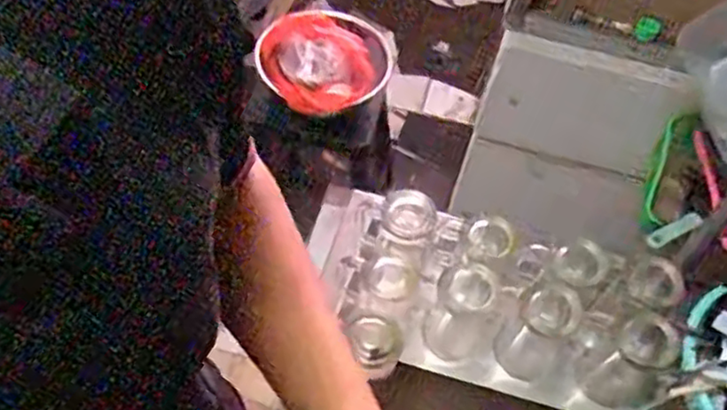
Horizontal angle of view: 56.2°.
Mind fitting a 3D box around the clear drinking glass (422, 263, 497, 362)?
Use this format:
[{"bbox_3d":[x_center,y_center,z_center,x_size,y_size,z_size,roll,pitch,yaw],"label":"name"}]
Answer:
[{"bbox_3d":[0.122,0.142,0.878,0.070,0.176,0.082,30,58,15],"label":"clear drinking glass"}]

